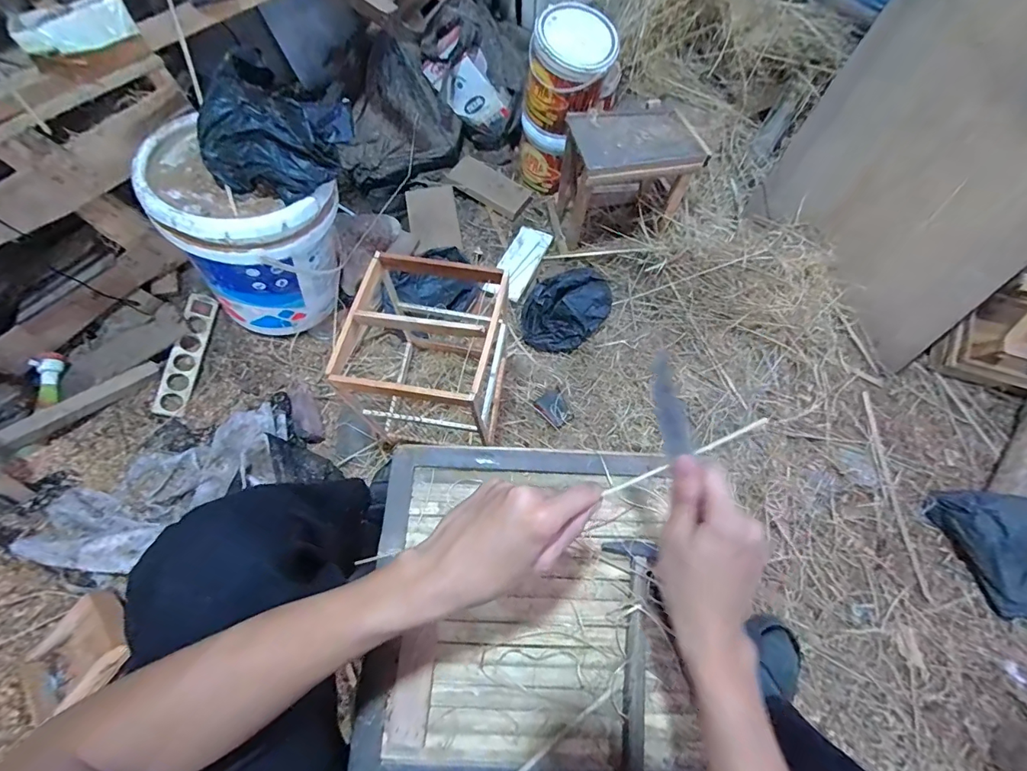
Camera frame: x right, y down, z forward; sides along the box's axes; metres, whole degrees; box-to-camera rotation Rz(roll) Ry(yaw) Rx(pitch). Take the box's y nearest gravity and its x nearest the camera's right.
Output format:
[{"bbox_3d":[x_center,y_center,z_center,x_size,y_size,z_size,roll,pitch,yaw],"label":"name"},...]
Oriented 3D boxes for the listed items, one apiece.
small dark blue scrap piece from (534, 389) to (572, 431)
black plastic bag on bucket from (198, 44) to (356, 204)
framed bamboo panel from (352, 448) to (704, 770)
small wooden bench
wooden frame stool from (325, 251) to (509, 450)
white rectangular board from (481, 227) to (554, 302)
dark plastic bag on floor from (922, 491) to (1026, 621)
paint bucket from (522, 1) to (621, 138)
[{"bbox_3d":[0.092,0.050,0.979,0.061,0.006,0.080,-39,71,-16],"label":"small dark blue scrap piece"},{"bbox_3d":[-0.382,-0.407,0.713,0.191,0.135,0.171,14,66,6],"label":"black plastic bag on bucket"},{"bbox_3d":[0.016,0.236,0.493,0.333,0.025,0.333,0,66,0],"label":"framed bamboo panel"},{"bbox_3d":[0.256,-0.482,1.055,0.280,0.272,0.206,-13,66,-5],"label":"small wooden bench"},{"bbox_3d":[-0.138,-0.039,0.789,0.225,0.312,0.236,11,66,5],"label":"wooden frame stool"},{"bbox_3d":[0.013,-0.309,1.116,0.094,0.016,0.217,25,68,11],"label":"white rectangular board"},{"bbox_3d":[0.881,0.298,0.792,0.122,0.096,0.239,-9,66,-4],"label":"dark plastic bag on floor"},{"bbox_3d":[0.125,-0.696,1.023,0.192,0.207,0.170,6,66,3],"label":"paint bucket"}]

